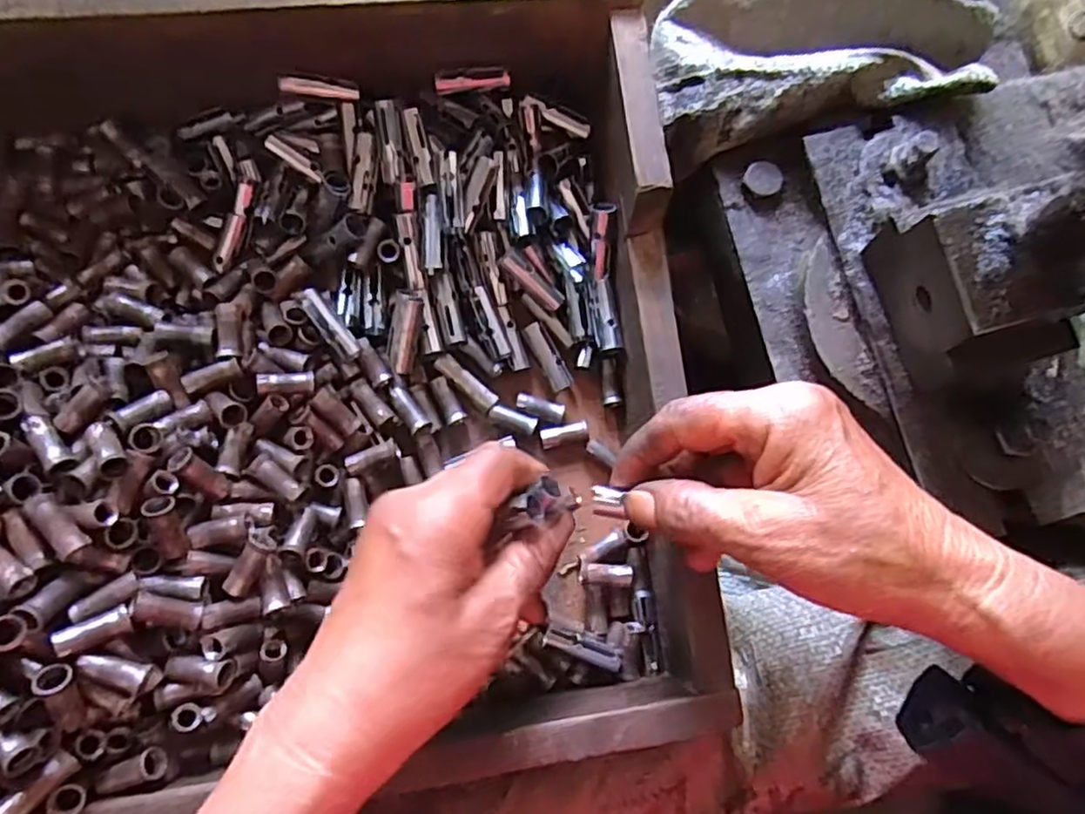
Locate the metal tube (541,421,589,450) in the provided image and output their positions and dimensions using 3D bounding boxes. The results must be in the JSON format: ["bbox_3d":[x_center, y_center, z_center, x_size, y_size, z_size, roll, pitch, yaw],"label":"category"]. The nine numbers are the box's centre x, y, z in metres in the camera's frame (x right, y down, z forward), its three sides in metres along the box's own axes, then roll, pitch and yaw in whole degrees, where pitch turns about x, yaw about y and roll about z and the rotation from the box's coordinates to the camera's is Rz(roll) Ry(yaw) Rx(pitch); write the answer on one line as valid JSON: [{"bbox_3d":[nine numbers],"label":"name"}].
[{"bbox_3d":[0.011,0.014,0.346,0.024,0.012,0.009,-13,80,-2],"label":"metal tube"}]

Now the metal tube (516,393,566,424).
[{"bbox_3d":[-0.001,0.001,0.346,0.025,0.007,0.009,17,80,3],"label":"metal tube"}]

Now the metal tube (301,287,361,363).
[{"bbox_3d":[-0.100,-0.039,0.321,0.010,0.010,0.037,-36,82,-6],"label":"metal tube"}]

